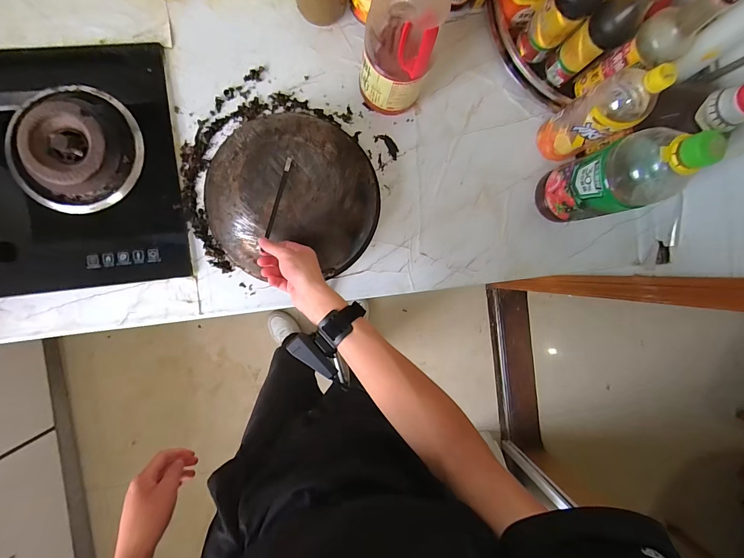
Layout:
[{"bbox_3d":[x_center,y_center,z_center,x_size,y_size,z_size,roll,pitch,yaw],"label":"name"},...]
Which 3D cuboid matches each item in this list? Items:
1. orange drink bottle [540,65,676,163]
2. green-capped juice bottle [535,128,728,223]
[{"bbox_3d":[0.364,-0.265,0.549,0.086,0.233,0.077,-29,94,-5],"label":"orange drink bottle"},{"bbox_3d":[0.360,-0.149,0.523,0.079,0.297,0.095,-14,92,-6],"label":"green-capped juice bottle"}]

